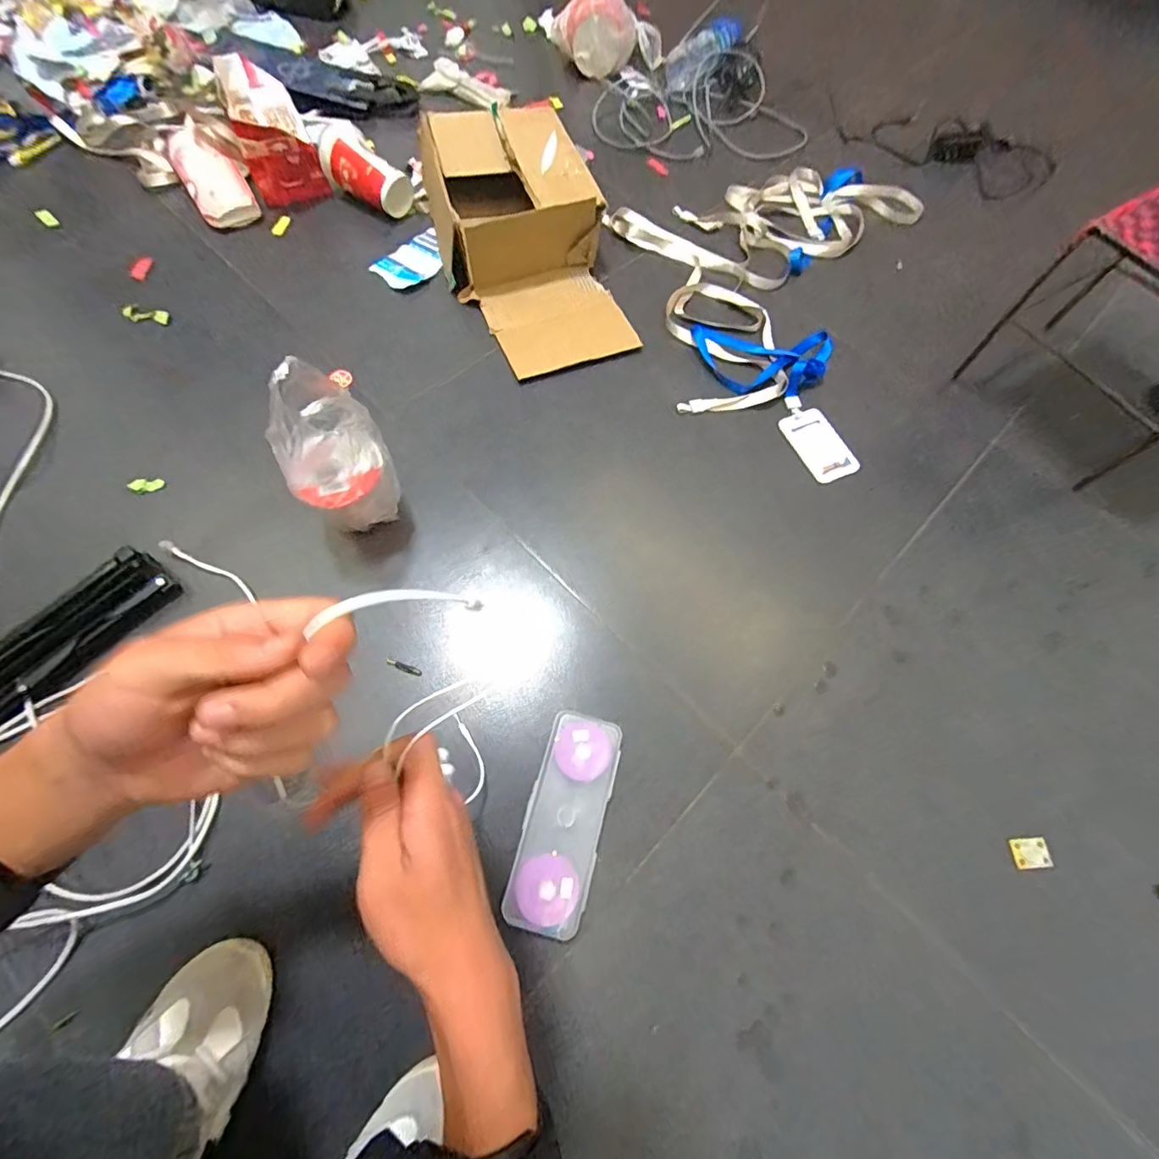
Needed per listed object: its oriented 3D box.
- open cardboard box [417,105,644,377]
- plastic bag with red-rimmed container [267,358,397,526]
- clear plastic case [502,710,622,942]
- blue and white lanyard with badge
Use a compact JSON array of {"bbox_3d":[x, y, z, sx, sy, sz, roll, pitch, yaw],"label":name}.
[{"bbox_3d":[-0.085,-0.499,0.747,0.223,0.092,0.434,-17,71,-8],"label":"open cardboard box"},{"bbox_3d":[-0.249,-0.119,0.535,0.099,0.216,0.090,-29,70,-14],"label":"plastic bag with red-rimmed container"},{"bbox_3d":[-0.013,0.233,0.508,0.075,0.028,0.192,14,69,3],"label":"clear plastic case"},{"bbox_3d":[0.253,-0.299,0.737,0.233,0.027,0.343,0,69,-2],"label":"blue and white lanyard with badge"}]

